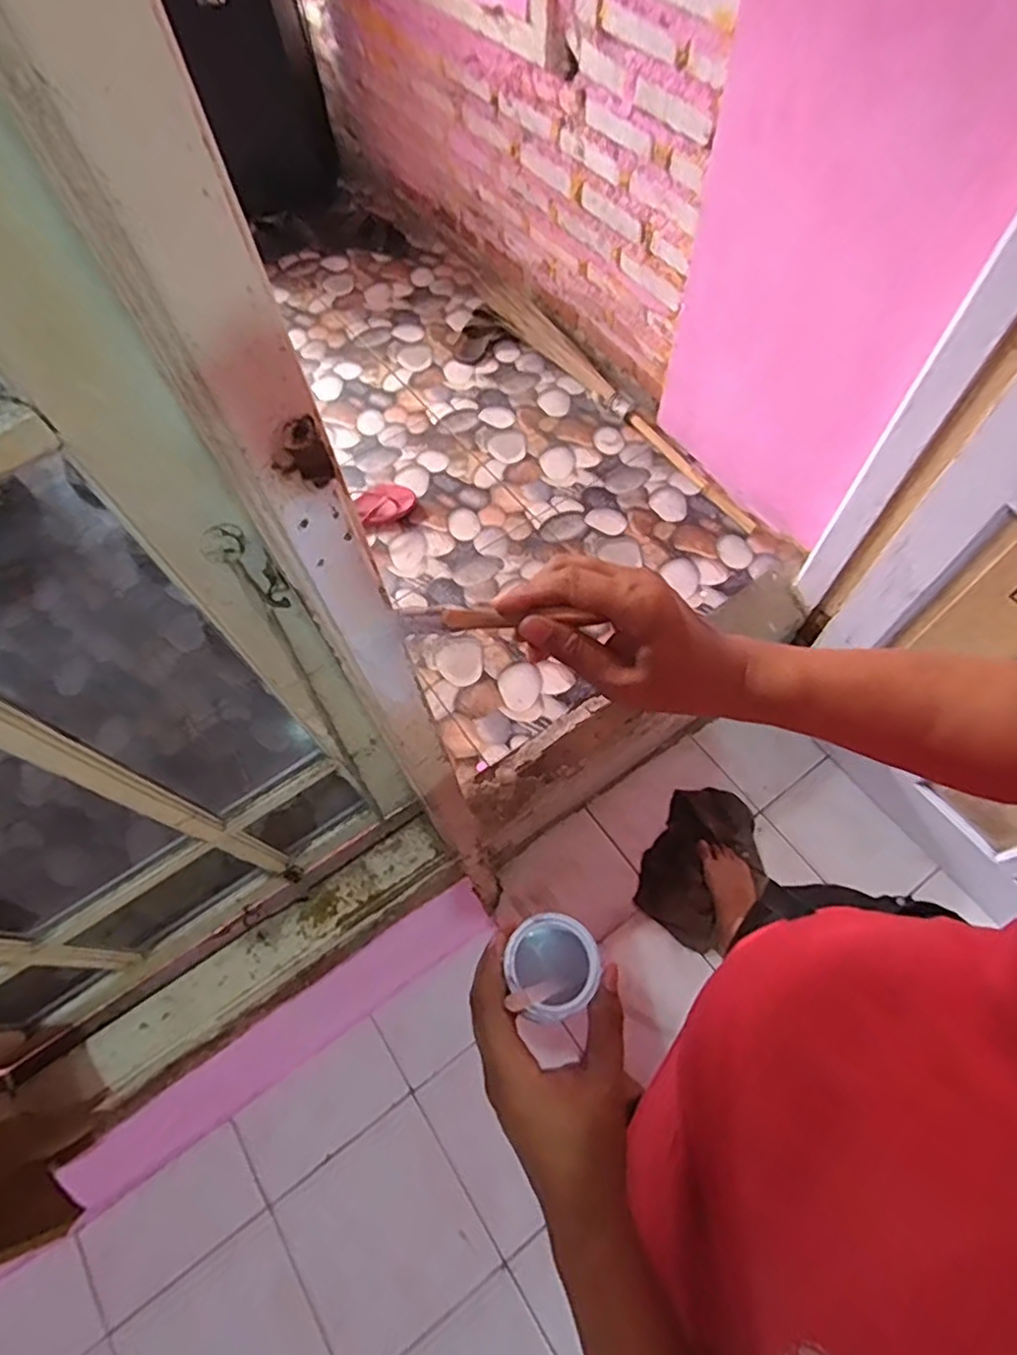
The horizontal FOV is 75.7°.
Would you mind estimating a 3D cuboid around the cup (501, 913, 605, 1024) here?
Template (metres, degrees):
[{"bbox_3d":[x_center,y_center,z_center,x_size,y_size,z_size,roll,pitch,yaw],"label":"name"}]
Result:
[{"bbox_3d":[0.028,0.180,0.408,0.054,0.061,0.054,-1,64,2],"label":"cup"}]

